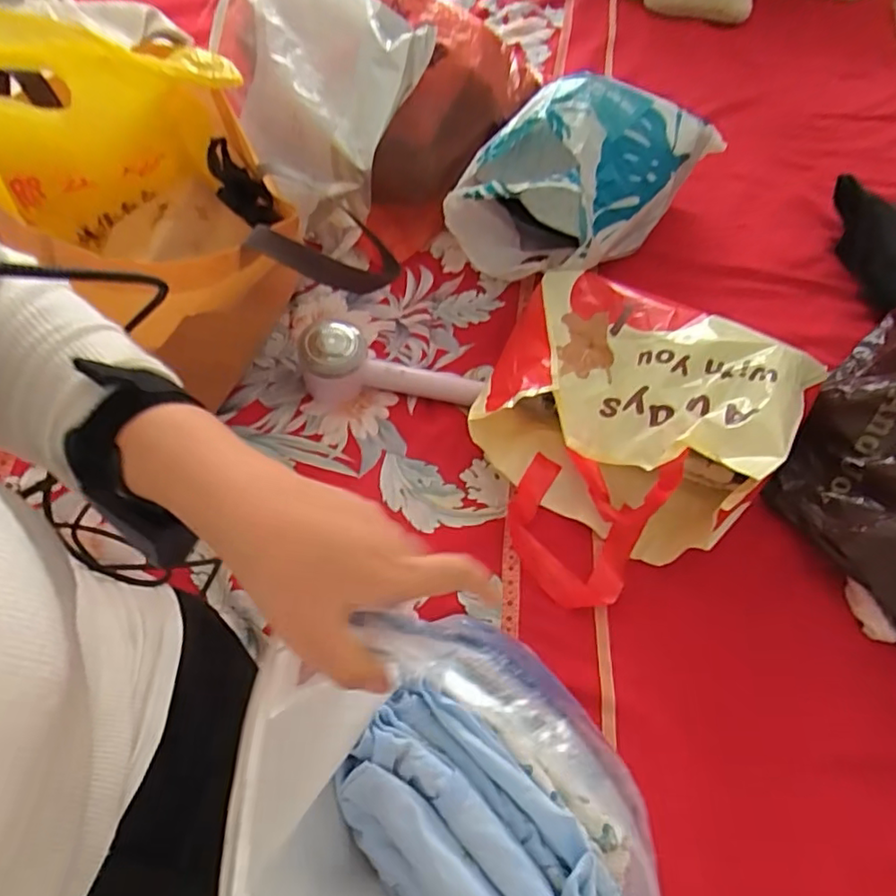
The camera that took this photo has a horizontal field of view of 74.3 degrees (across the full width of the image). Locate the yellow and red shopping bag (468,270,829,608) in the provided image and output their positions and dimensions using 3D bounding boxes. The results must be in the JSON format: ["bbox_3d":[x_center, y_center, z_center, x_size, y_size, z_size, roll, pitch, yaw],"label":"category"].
[{"bbox_3d":[0.166,-0.035,0.612,0.308,0.145,0.334,34,64,15],"label":"yellow and red shopping bag"}]

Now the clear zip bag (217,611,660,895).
[{"bbox_3d":[-0.012,0.220,0.323,0.187,0.201,0.227,-33,67,-20],"label":"clear zip bag"}]

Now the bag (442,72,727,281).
[{"bbox_3d":[0.181,-0.372,0.782,0.379,0.145,0.206,-39,69,-22],"label":"bag"}]

